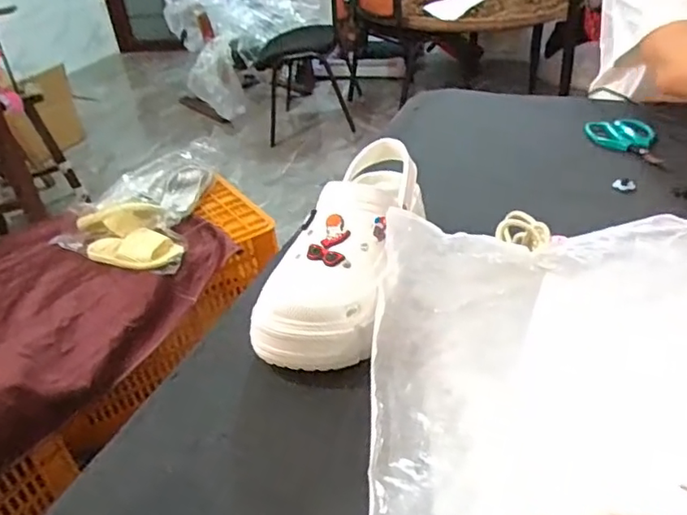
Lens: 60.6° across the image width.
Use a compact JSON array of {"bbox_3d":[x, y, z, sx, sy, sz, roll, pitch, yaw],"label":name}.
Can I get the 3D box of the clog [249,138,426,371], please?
[{"bbox_3d":[0.008,-0.018,0.522,0.096,0.091,0.249,9,50,22],"label":"clog"}]

